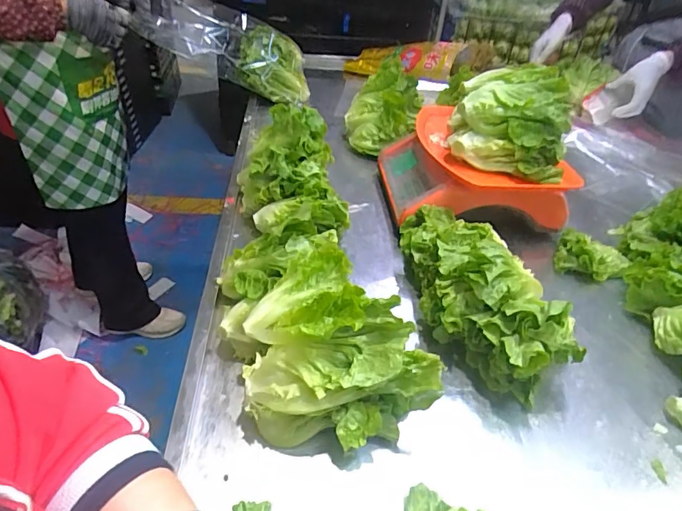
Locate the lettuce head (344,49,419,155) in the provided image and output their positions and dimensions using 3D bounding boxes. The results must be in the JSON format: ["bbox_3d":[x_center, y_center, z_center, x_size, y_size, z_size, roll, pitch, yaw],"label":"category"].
[{"bbox_3d":[0.092,-0.329,1.023,0.160,0.158,0.185,11,39,7],"label":"lettuce head"}]

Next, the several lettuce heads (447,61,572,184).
[{"bbox_3d":[0.268,-0.220,0.756,0.168,0.124,0.160,7,38,1],"label":"several lettuce heads"}]

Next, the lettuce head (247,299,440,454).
[{"bbox_3d":[0.000,0.133,0.487,0.190,0.132,0.100,-3,39,-11],"label":"lettuce head"}]

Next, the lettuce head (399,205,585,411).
[{"bbox_3d":[0.172,0.031,0.639,0.138,0.124,0.332,-7,40,-15],"label":"lettuce head"}]

